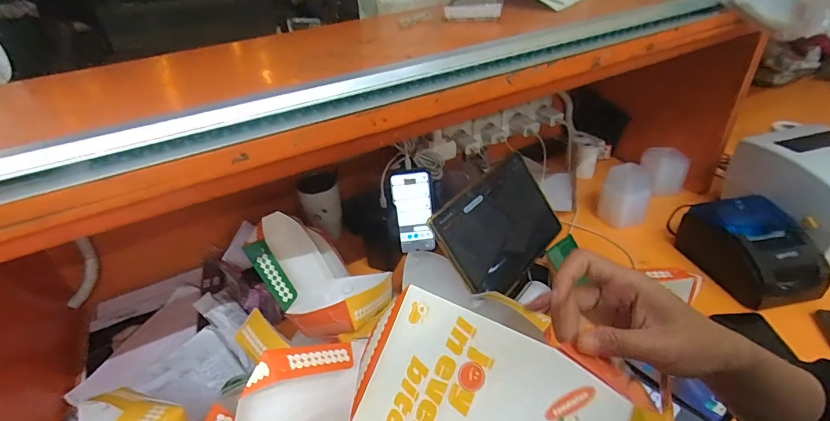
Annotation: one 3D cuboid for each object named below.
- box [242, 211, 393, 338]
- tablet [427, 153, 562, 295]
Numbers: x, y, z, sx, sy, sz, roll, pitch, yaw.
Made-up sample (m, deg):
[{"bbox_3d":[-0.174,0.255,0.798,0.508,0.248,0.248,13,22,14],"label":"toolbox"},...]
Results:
[{"bbox_3d":[-0.132,0.092,0.608,0.174,0.126,0.130,18,41,32],"label":"box"},{"bbox_3d":[0.139,0.028,0.686,0.248,0.164,0.017,-35,4,-34],"label":"tablet"}]

